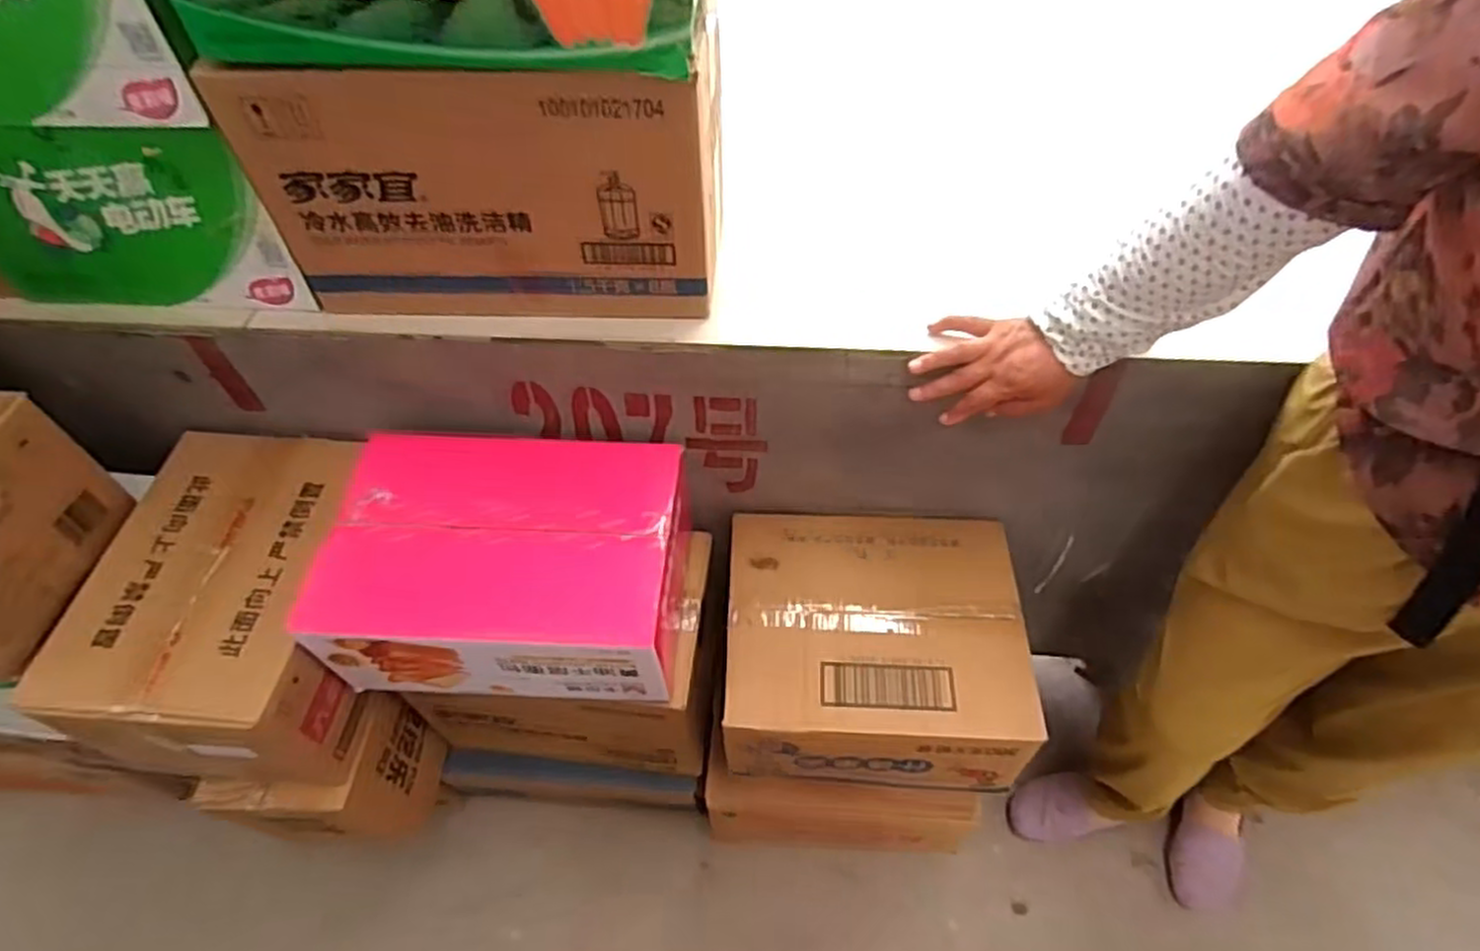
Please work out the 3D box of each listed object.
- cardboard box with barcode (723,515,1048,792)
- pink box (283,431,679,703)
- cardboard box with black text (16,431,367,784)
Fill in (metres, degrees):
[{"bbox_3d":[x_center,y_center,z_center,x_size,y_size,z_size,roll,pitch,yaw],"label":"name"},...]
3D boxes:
[{"bbox_3d":[0.169,0.224,0.977,0.357,0.170,0.311,0,52,5],"label":"cardboard box with barcode"},{"bbox_3d":[-0.262,0.104,0.891,0.383,0.172,0.265,1,52,5],"label":"pink box"},{"bbox_3d":[-0.588,0.159,0.920,0.283,0.213,0.356,3,52,7],"label":"cardboard box with black text"}]

